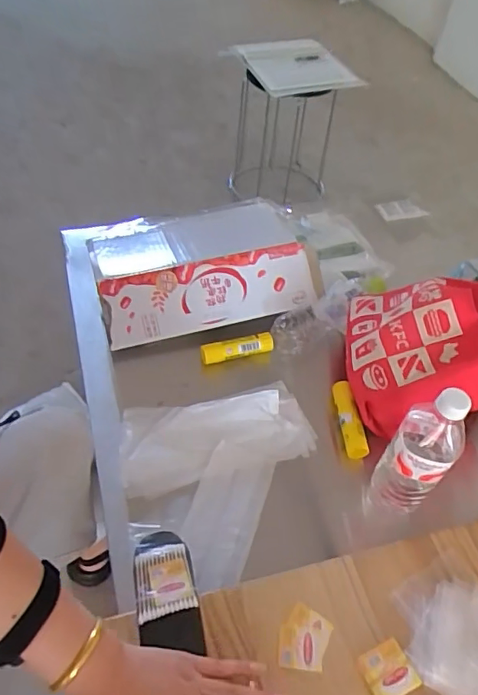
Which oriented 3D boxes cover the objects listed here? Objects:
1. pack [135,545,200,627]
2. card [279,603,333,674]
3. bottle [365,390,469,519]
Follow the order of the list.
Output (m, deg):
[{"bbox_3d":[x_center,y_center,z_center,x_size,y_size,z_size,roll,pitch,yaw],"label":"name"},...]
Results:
[{"bbox_3d":[-0.081,0.247,0.558,0.058,0.016,0.076,-9,51,-14],"label":"pack"},{"bbox_3d":[0.066,0.297,0.528,0.047,0.006,0.057,18,50,9],"label":"card"},{"bbox_3d":[0.208,0.127,0.608,0.069,0.235,0.063,32,53,20],"label":"bottle"}]

